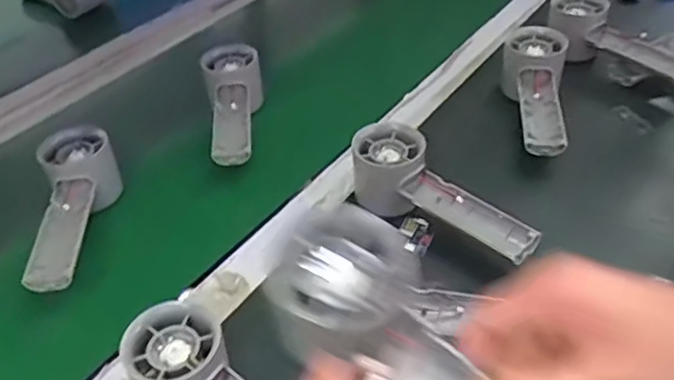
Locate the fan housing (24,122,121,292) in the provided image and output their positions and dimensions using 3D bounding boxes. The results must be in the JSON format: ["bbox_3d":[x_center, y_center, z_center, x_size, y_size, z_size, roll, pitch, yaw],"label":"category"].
[{"bbox_3d":[-0.210,0.012,0.503,0.056,0.048,0.150,-10,40,-7],"label":"fan housing"}]

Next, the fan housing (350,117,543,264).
[{"bbox_3d":[0.082,0.004,0.490,0.156,0.060,0.057,24,47,30],"label":"fan housing"}]

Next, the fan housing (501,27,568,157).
[{"bbox_3d":[0.184,-0.086,0.588,0.057,0.064,0.151,5,41,10],"label":"fan housing"}]

